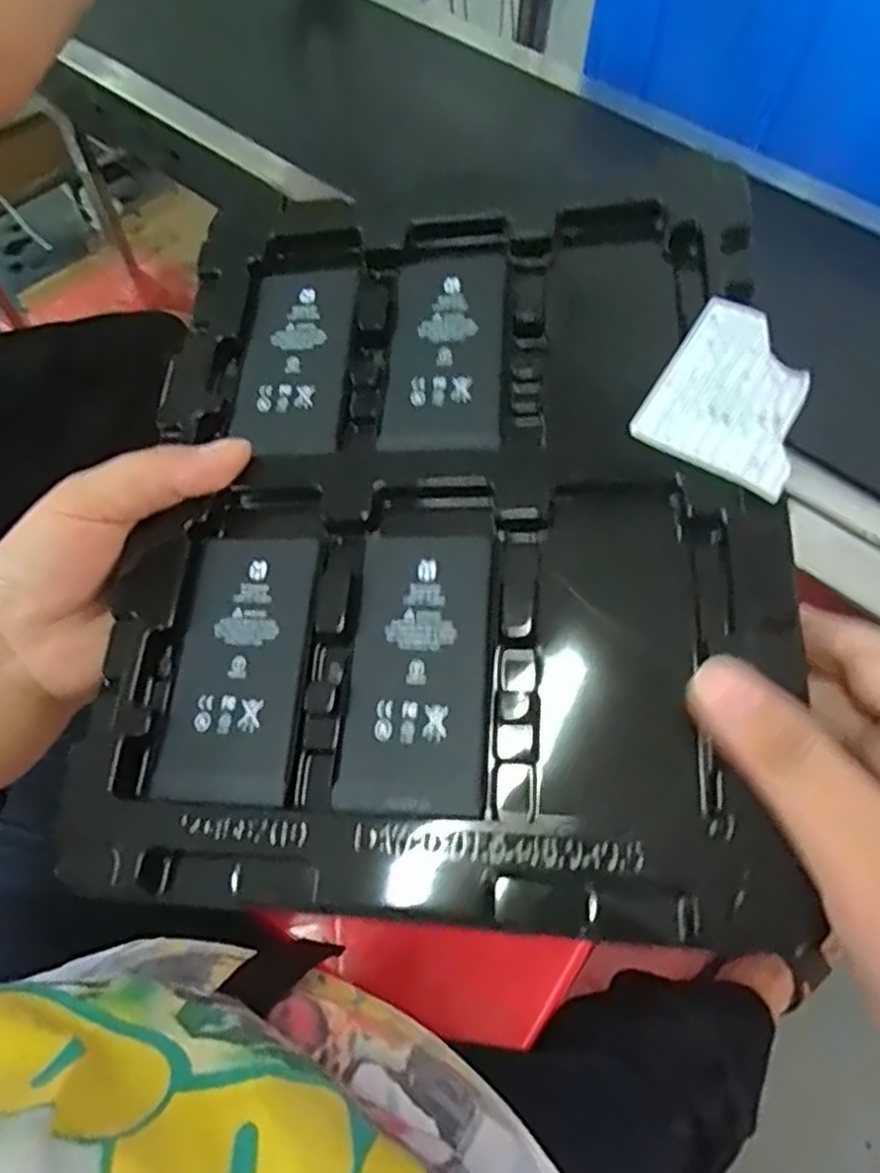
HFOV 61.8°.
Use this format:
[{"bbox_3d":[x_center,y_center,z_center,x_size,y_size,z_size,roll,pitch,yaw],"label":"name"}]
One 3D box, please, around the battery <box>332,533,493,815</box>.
[{"bbox_3d":[-0.006,0.024,0.228,0.042,0.004,0.087,0,68,10],"label":"battery"}]

